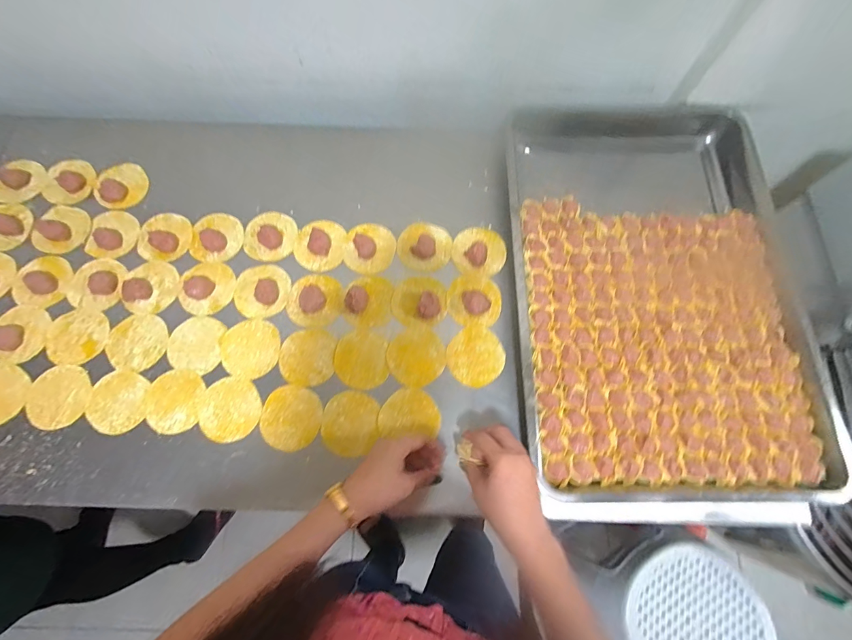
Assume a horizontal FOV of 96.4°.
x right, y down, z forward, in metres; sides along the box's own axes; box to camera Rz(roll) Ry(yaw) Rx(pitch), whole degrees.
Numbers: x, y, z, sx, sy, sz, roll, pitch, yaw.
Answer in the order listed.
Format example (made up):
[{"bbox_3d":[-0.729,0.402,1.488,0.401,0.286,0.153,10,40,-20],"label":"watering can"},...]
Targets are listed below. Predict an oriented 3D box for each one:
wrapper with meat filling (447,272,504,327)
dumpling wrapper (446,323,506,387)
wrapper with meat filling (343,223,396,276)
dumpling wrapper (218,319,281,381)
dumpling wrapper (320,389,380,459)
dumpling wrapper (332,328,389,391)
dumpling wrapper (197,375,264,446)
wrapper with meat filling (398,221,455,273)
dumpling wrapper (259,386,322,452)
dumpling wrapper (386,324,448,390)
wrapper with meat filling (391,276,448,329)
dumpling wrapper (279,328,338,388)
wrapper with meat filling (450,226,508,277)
[{"bbox_3d":[0.073,-0.032,0.561,0.078,0.025,0.078,4,74,-1],"label":"wrapper with meat filling"},{"bbox_3d":[0.071,0.052,0.543,0.081,0.006,0.080,1,74,-2],"label":"dumpling wrapper"},{"bbox_3d":[-0.086,-0.113,0.589,0.072,0.023,0.085,7,74,0],"label":"wrapper with meat filling"},{"bbox_3d":[-0.249,0.040,0.546,0.081,0.004,0.084,1,74,-2],"label":"dumpling wrapper"},{"bbox_3d":[-0.102,0.140,0.515,0.074,0.004,0.083,-3,74,-3],"label":"dumpling wrapper"},{"bbox_3d":[-0.092,0.056,0.542,0.074,0.004,0.084,-3,74,-3],"label":"dumpling wrapper"},{"bbox_3d":[-0.266,0.121,0.518,0.080,0.004,0.085,1,74,-2],"label":"dumpling wrapper"},{"bbox_3d":[-0.001,-0.115,0.592,0.082,0.011,0.080,1,74,-2],"label":"wrapper with meat filling"},{"bbox_3d":[-0.181,0.131,0.512,0.078,0.004,0.082,1,74,-2],"label":"dumpling wrapper"},{"bbox_3d":[-0.014,0.052,0.551,0.083,0.004,0.083,1,74,-2],"label":"dumpling wrapper"},{"bbox_3d":[-0.009,-0.031,0.558,0.079,0.027,0.078,6,74,0],"label":"wrapper with meat filling"},{"bbox_3d":[-0.168,0.052,0.540,0.075,0.004,0.081,3,74,-1],"label":"dumpling wrapper"},{"bbox_3d":[0.084,-0.111,0.586,0.081,0.028,0.083,10,74,1],"label":"wrapper with meat filling"}]

